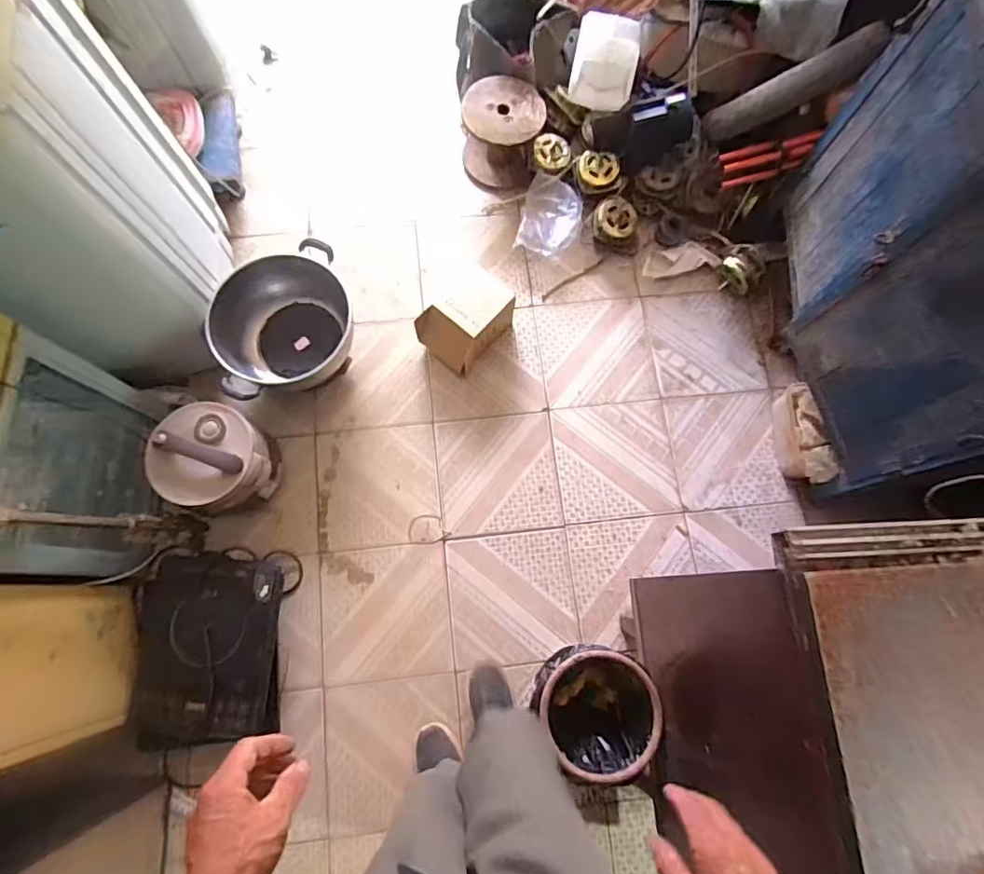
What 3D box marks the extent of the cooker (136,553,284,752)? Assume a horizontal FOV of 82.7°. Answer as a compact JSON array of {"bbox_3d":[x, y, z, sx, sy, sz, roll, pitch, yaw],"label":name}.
[{"bbox_3d":[-0.610,0.458,1.236,0.295,0.076,0.394,-6,75,-3],"label":"cooker"}]

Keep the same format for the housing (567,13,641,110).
[{"bbox_3d":[0.312,-1.019,1.519,0.180,0.156,0.213,9,75,1],"label":"housing"}]

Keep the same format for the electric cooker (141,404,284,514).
[{"bbox_3d":[-0.626,0.058,1.309,0.235,0.240,0.218,0,75,-1],"label":"electric cooker"}]

